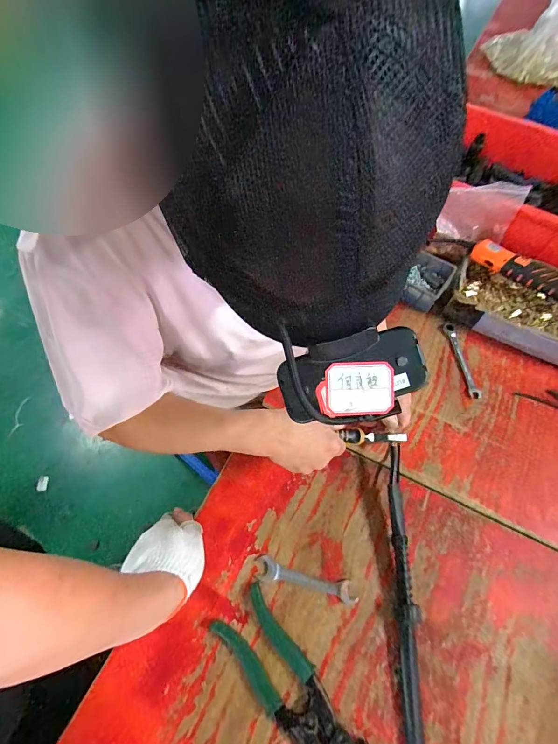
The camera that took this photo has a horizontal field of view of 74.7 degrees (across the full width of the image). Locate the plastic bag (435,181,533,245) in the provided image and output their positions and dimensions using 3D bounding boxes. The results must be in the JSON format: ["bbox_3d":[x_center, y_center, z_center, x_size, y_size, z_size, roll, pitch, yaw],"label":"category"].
[{"bbox_3d":[0.373,-0.291,0.683,0.130,0.138,0.026,10,73,9],"label":"plastic bag"}]

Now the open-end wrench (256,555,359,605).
[{"bbox_3d":[0.036,0.276,0.484,0.134,0.004,0.029,12,59,7],"label":"open-end wrench"}]

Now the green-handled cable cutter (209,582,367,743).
[{"bbox_3d":[0.013,0.368,0.425,0.067,0.020,0.214,-36,65,-21],"label":"green-handled cable cutter"}]

